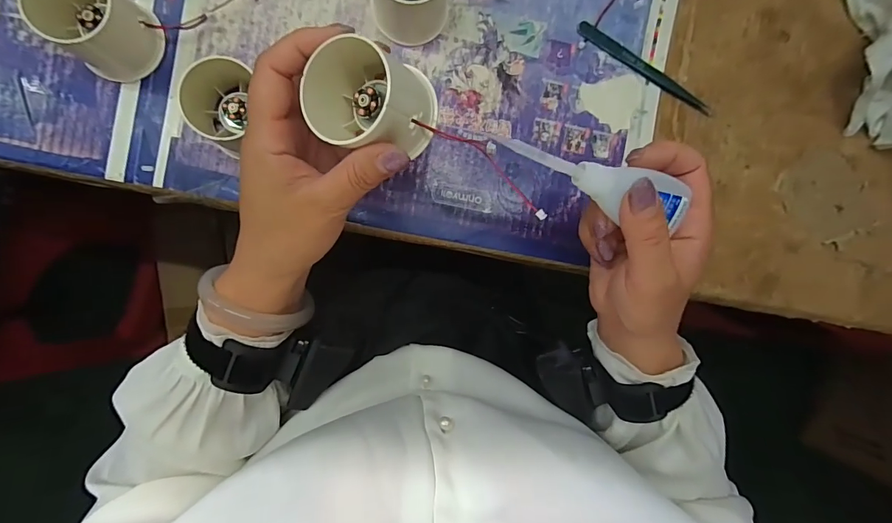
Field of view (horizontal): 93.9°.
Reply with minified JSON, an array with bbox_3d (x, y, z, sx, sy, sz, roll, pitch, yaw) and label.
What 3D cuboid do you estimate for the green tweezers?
[{"bbox_3d":[0.160,-0.152,0.332,0.127,0.004,0.012,30,90,-7],"label":"green tweezers"}]

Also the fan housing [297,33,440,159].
[{"bbox_3d":[-0.041,-0.084,0.220,0.061,0.050,0.057,24,107,19],"label":"fan housing"}]

